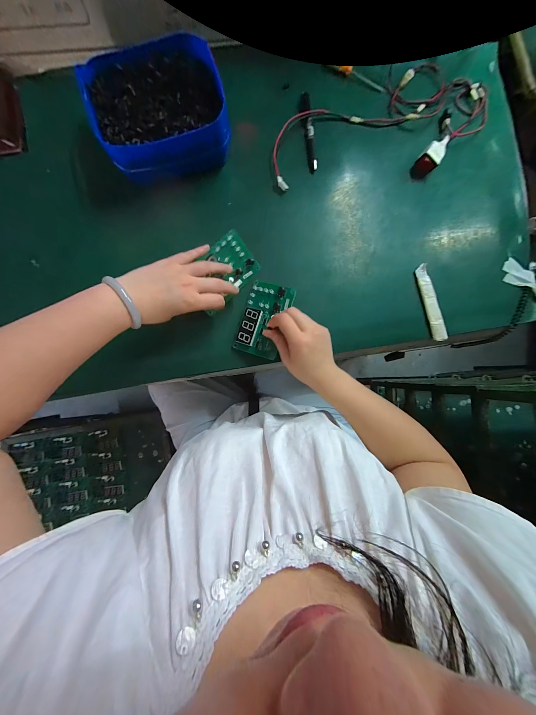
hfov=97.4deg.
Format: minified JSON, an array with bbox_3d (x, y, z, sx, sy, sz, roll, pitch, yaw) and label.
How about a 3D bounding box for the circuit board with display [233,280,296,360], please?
[{"bbox_3d":[-0.006,-0.063,0.386,0.070,0.019,0.119,18,86,-2],"label":"circuit board with display"}]

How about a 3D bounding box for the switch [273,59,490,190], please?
[{"bbox_3d":[0.202,-0.420,0.416,0.398,0.028,0.201,-8,86,-2],"label":"switch"}]

